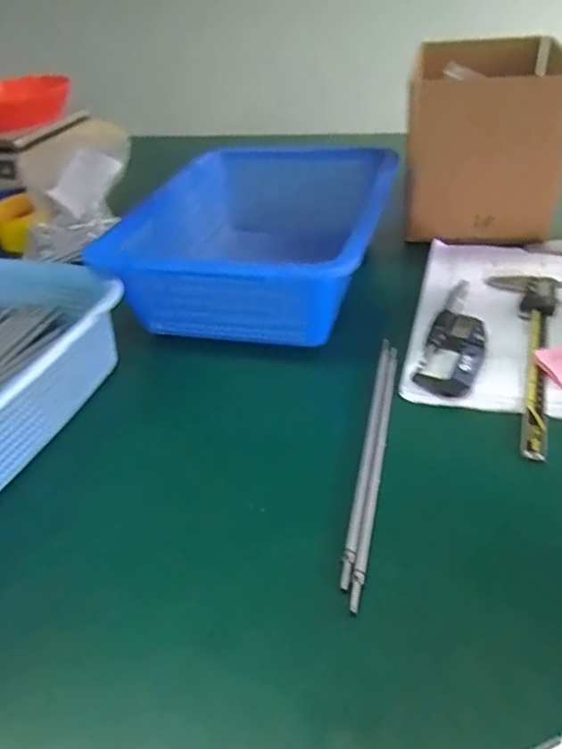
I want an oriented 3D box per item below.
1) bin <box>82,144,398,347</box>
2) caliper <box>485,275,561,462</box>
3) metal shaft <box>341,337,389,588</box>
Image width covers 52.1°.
[{"bbox_3d":[-0.016,-0.161,0.692,0.270,0.129,0.385,9,39,17],"label":"bin"},{"bbox_3d":[0.236,-0.031,0.540,0.070,0.016,0.293,7,39,15],"label":"caliper"},{"bbox_3d":[0.073,0.054,0.468,0.011,0.008,0.271,5,38,13],"label":"metal shaft"}]

